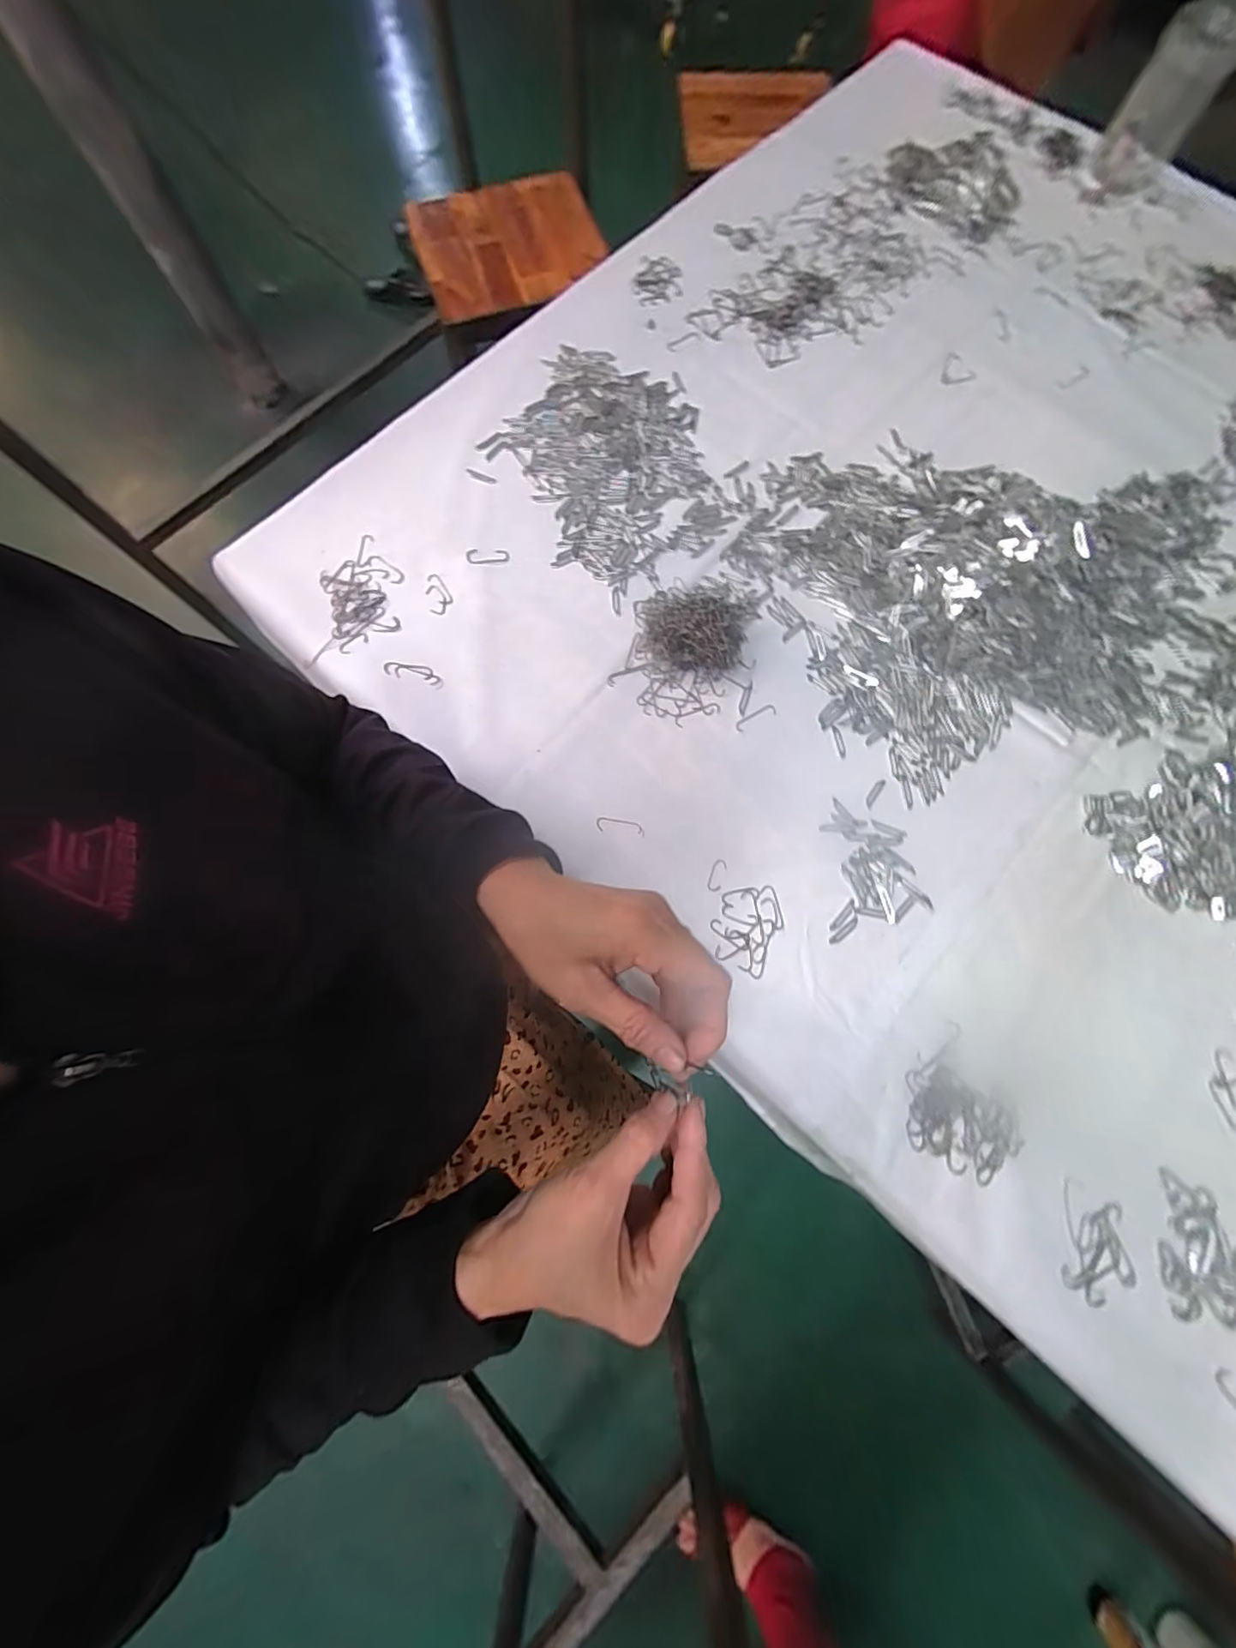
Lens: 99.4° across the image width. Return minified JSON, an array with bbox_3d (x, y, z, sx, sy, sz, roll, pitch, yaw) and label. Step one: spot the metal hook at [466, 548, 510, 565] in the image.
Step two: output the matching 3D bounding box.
[{"bbox_3d":[-0.134,-0.275,0.538,0.044,0.005,0.018,-3,76,-1],"label":"metal hook"}]

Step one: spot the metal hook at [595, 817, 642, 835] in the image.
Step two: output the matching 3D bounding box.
[{"bbox_3d":[0.001,0.002,0.475,0.042,0.004,0.012,6,76,1],"label":"metal hook"}]

